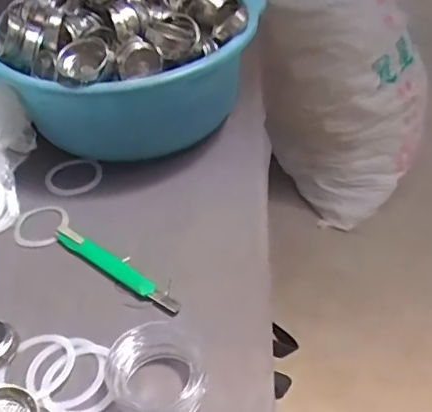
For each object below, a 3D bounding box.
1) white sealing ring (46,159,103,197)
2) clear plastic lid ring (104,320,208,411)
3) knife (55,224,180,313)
[{"bbox_3d":[-0.149,-0.031,0.599,0.057,0.010,0.057,-3,42,3],"label":"white sealing ring"},{"bbox_3d":[-0.038,0.111,0.399,0.066,0.029,0.069,-3,42,3],"label":"clear plastic lid ring"},{"bbox_3d":[-0.088,0.053,0.493,0.146,0.014,0.014,27,51,31],"label":"knife"}]

